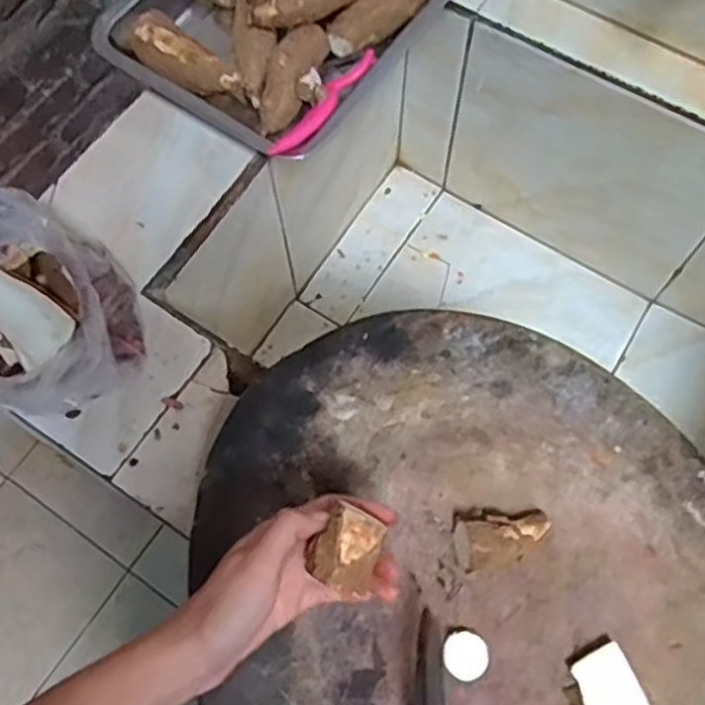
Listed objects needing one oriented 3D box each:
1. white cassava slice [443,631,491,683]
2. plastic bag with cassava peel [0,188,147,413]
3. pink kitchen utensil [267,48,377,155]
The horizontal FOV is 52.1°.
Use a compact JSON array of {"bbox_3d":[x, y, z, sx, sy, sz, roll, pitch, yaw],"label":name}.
[{"bbox_3d":[0.066,0.177,0.421,0.026,0.011,0.026,0,68,1],"label":"white cassava slice"},{"bbox_3d":[-0.229,-0.037,0.525,0.119,0.083,0.170,-32,71,-11],"label":"plastic bag with cassava peel"},{"bbox_3d":[-0.022,-0.207,0.602,0.019,0.010,0.133,33,72,13],"label":"pink kitchen utensil"}]

